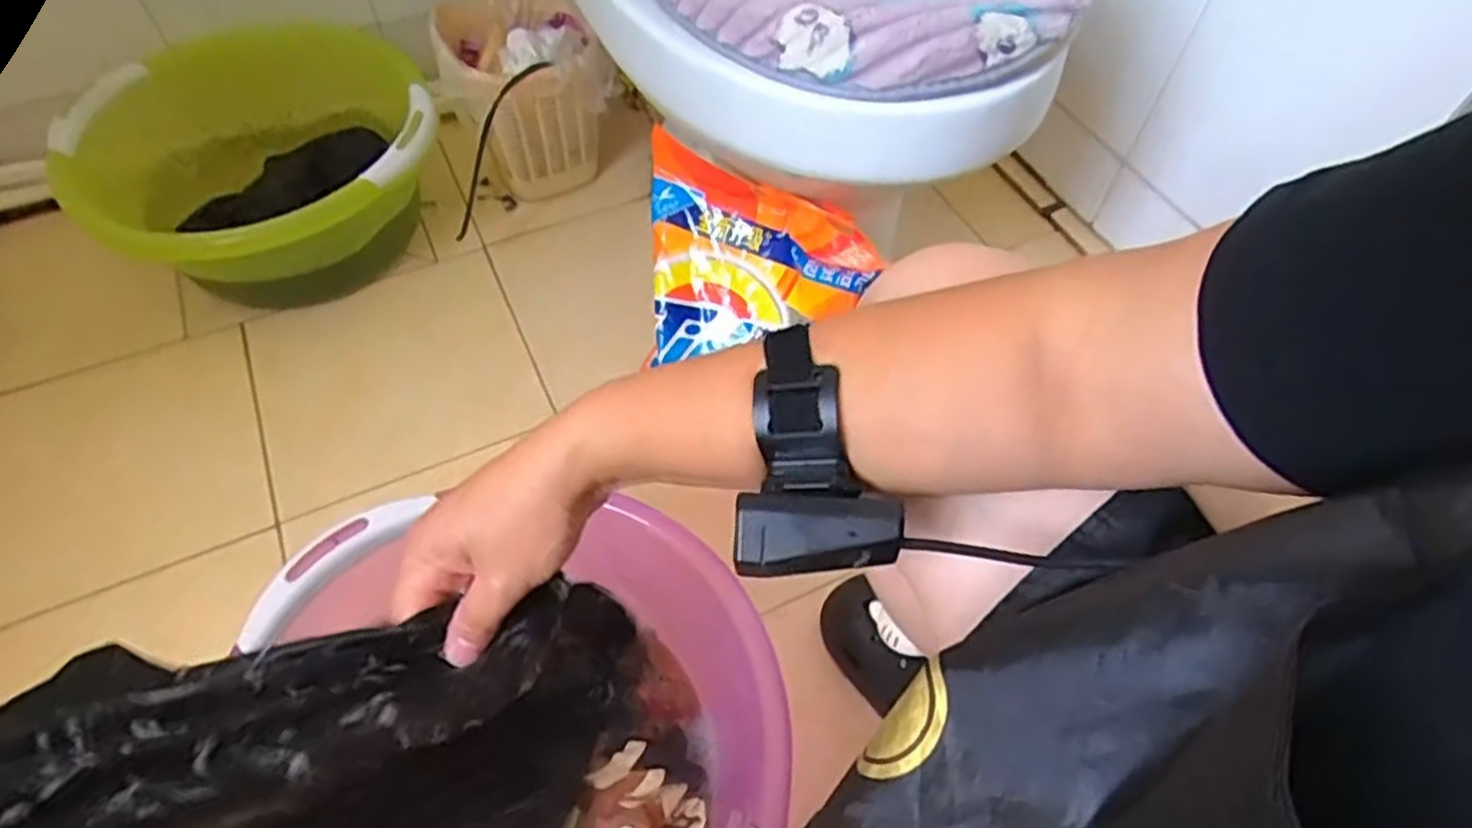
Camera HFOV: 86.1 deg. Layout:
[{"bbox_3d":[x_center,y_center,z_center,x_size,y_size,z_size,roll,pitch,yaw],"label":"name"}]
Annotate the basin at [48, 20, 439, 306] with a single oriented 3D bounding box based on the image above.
[{"bbox_3d":[-0.575,-0.292,0.985,0.385,0.195,0.385,1,55,-1],"label":"basin"}]

